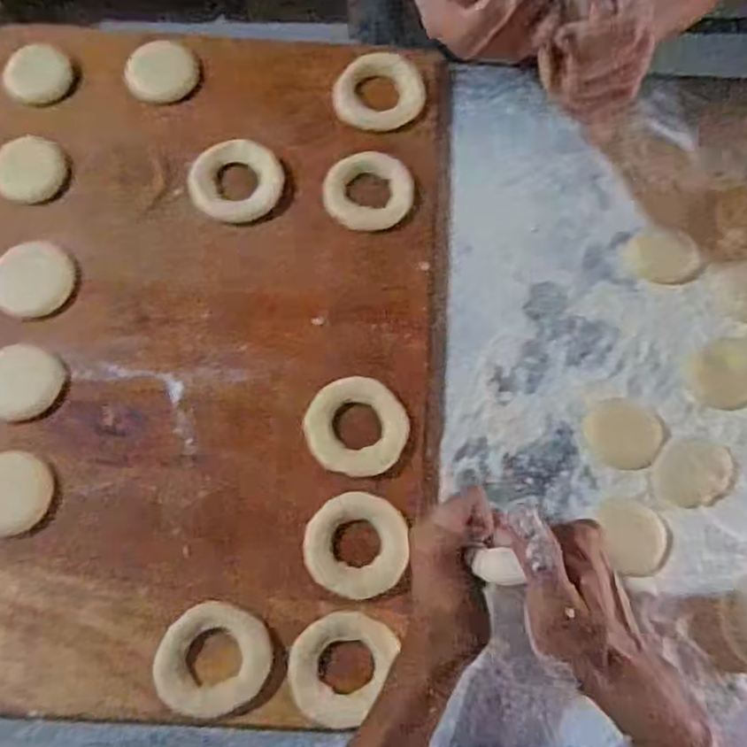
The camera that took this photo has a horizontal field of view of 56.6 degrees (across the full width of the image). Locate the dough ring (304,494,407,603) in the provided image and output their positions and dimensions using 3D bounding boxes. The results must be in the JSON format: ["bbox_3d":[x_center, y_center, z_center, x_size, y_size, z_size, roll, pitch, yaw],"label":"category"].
[{"bbox_3d":[-0.012,0.128,0.520,0.076,0.012,0.073,0,72,0],"label":"dough ring"}]

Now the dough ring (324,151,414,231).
[{"bbox_3d":[-0.004,-0.160,0.609,0.076,0.013,0.070,0,72,0],"label":"dough ring"}]

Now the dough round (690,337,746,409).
[{"bbox_3d":[0.294,-0.001,0.575,0.060,0.011,0.056,0,72,0],"label":"dough round"}]

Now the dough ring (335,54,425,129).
[{"bbox_3d":[0.005,-0.257,0.635,0.079,0.019,0.075,0,72,0],"label":"dough ring"}]

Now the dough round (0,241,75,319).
[{"bbox_3d":[-0.286,-0.080,0.580,0.067,0.006,0.066,0,72,0],"label":"dough round"}]

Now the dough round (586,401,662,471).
[{"bbox_3d":[0.204,0.049,0.567,0.059,0.006,0.056,0,72,0],"label":"dough round"}]

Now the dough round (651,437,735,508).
[{"bbox_3d":[0.258,0.078,0.558,0.063,0.004,0.052,-32,75,-10],"label":"dough round"}]

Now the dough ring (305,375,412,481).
[{"bbox_3d":[-0.013,0.043,0.545,0.079,0.021,0.074,0,72,0],"label":"dough ring"}]

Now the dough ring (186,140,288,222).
[{"bbox_3d":[-0.119,-0.166,0.603,0.078,0.017,0.071,0,72,0],"label":"dough ring"}]

